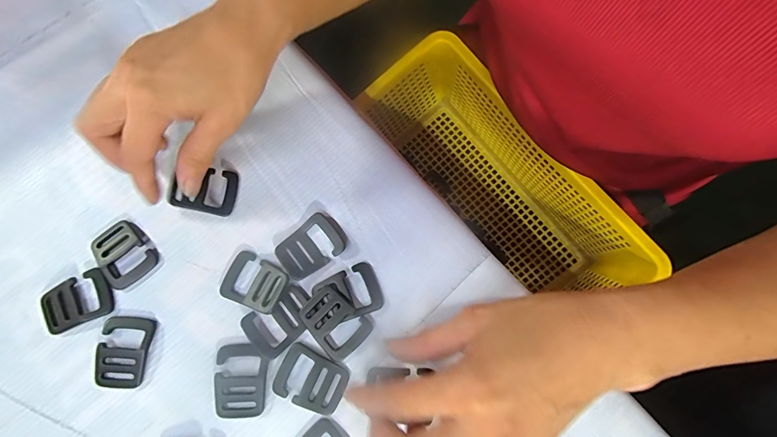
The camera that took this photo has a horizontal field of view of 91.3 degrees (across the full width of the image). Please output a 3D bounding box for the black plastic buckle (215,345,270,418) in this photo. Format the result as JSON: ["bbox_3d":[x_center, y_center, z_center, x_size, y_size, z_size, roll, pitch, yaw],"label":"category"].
[{"bbox_3d":[-0.092,0.102,0.238,0.032,0.006,0.042,0,75,-1],"label":"black plastic buckle"}]

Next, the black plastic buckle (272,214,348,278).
[{"bbox_3d":[-0.053,0.019,0.260,0.045,0.005,0.032,-40,79,-10],"label":"black plastic buckle"}]

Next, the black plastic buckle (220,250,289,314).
[{"bbox_3d":[-0.090,0.043,0.253,0.041,0.007,0.032,24,76,6],"label":"black plastic buckle"}]

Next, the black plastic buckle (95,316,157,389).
[{"bbox_3d":[-0.170,0.085,0.242,0.032,0.005,0.043,6,75,1],"label":"black plastic buckle"}]

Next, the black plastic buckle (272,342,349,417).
[{"bbox_3d":[-0.049,0.102,0.238,0.043,0.004,0.031,25,76,6],"label":"black plastic buckle"}]

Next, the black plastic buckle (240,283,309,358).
[{"bbox_3d":[-0.070,0.065,0.246,0.042,0.006,0.032,-43,79,-11],"label":"black plastic buckle"}]

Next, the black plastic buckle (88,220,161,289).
[{"bbox_3d":[-0.181,0.024,0.259,0.034,0.004,0.044,-40,79,-10],"label":"black plastic buckle"}]

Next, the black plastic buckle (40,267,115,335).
[{"bbox_3d":[-0.206,0.054,0.250,0.042,0.005,0.032,-22,76,-6],"label":"black plastic buckle"}]

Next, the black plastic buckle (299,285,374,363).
[{"bbox_3d":[-0.035,0.066,0.246,0.031,0.008,0.042,-41,79,-11],"label":"black plastic buckle"}]

